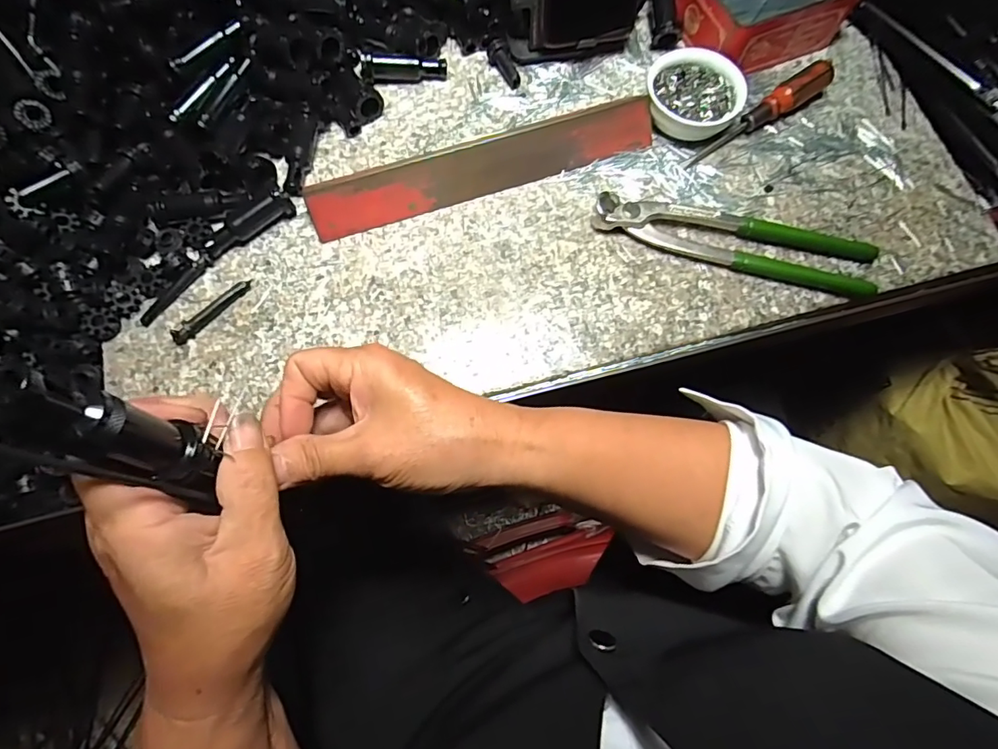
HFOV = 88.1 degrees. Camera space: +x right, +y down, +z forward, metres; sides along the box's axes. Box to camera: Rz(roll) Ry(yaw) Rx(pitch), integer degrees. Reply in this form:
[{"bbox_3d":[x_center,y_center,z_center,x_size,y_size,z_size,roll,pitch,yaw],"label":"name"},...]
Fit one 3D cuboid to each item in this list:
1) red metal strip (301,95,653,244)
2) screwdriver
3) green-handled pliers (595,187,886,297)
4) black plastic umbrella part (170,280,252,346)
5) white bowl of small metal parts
[{"bbox_3d":[-0.008,-0.150,0.373,0.255,0.038,0.007,-19,33,-7],"label":"red metal strip"},{"bbox_3d":[0.200,-0.197,0.393,0.136,0.025,0.019,-36,76,-11],"label":"screwdriver"},{"bbox_3d":[0.165,-0.095,0.363,0.194,0.016,0.042,12,72,3],"label":"green-handled pliers"},{"bbox_3d":[-0.192,-0.043,0.345,0.010,0.009,0.060,40,76,11],"label":"black plastic umbrella part"},{"bbox_3d":[0.148,-0.212,0.392,0.069,0.022,0.065,0,72,-1],"label":"white bowl of small metal parts"}]

